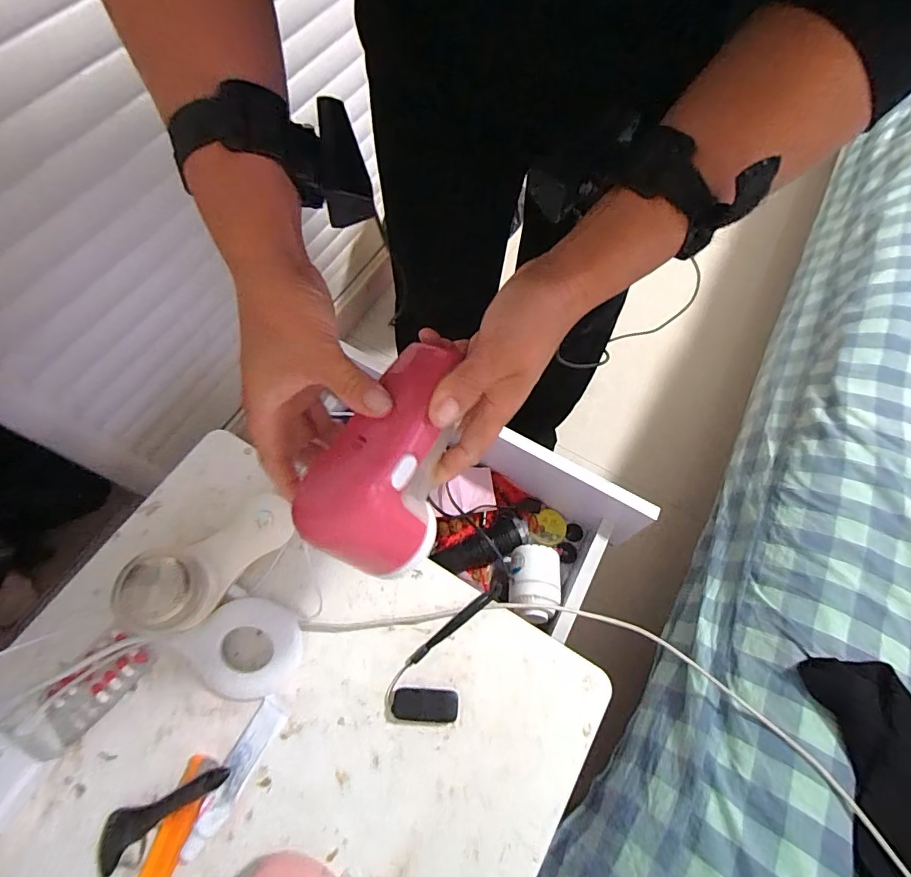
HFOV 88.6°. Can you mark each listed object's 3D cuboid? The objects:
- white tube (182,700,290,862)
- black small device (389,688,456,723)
[{"bbox_3d":[-0.174,0.266,0.369,0.025,0.015,0.109,23,67,9],"label":"white tube"},{"bbox_3d":[-0.026,0.227,0.397,0.055,0.005,0.024,4,66,0],"label":"black small device"}]

